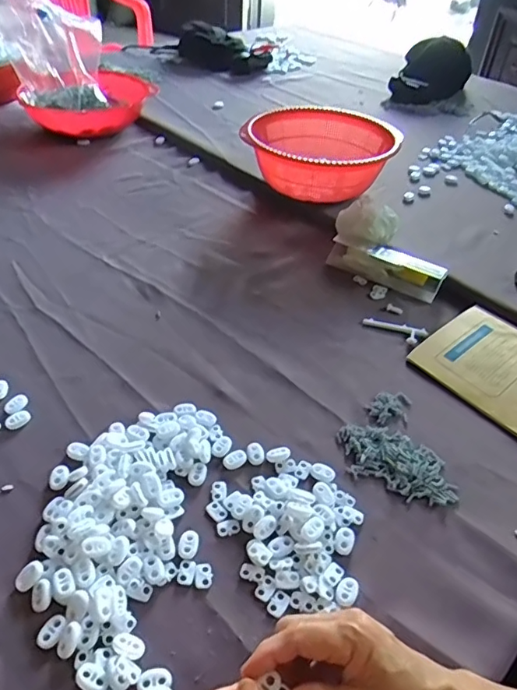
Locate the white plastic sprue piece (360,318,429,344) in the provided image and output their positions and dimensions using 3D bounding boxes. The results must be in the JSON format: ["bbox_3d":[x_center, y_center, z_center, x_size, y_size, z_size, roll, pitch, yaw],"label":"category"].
[{"bbox_3d":[0.162,-0.019,0.629,0.075,0.008,0.026,11,43,9],"label":"white plastic sprue piece"}]

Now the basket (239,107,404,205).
[{"bbox_3d":[0.093,-0.291,0.840,0.230,0.096,0.208,16,44,15],"label":"basket"}]

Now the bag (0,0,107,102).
[{"bbox_3d":[-0.397,-0.571,1.001,0.188,0.171,0.108,-1,43,-7],"label":"bag"}]

